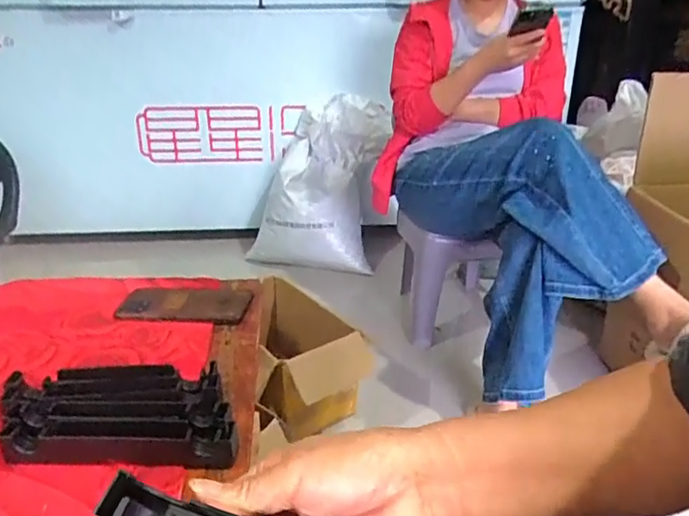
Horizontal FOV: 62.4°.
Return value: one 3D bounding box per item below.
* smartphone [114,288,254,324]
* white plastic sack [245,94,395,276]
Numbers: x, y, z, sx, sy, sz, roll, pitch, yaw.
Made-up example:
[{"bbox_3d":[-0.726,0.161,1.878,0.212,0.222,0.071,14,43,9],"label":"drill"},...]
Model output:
[{"bbox_3d":[-0.204,0.058,0.729,0.156,0.013,0.070,1,24,5],"label":"smartphone"},{"bbox_3d":[-0.084,-0.260,1.970,0.461,0.546,0.338,0,24,3],"label":"white plastic sack"}]

